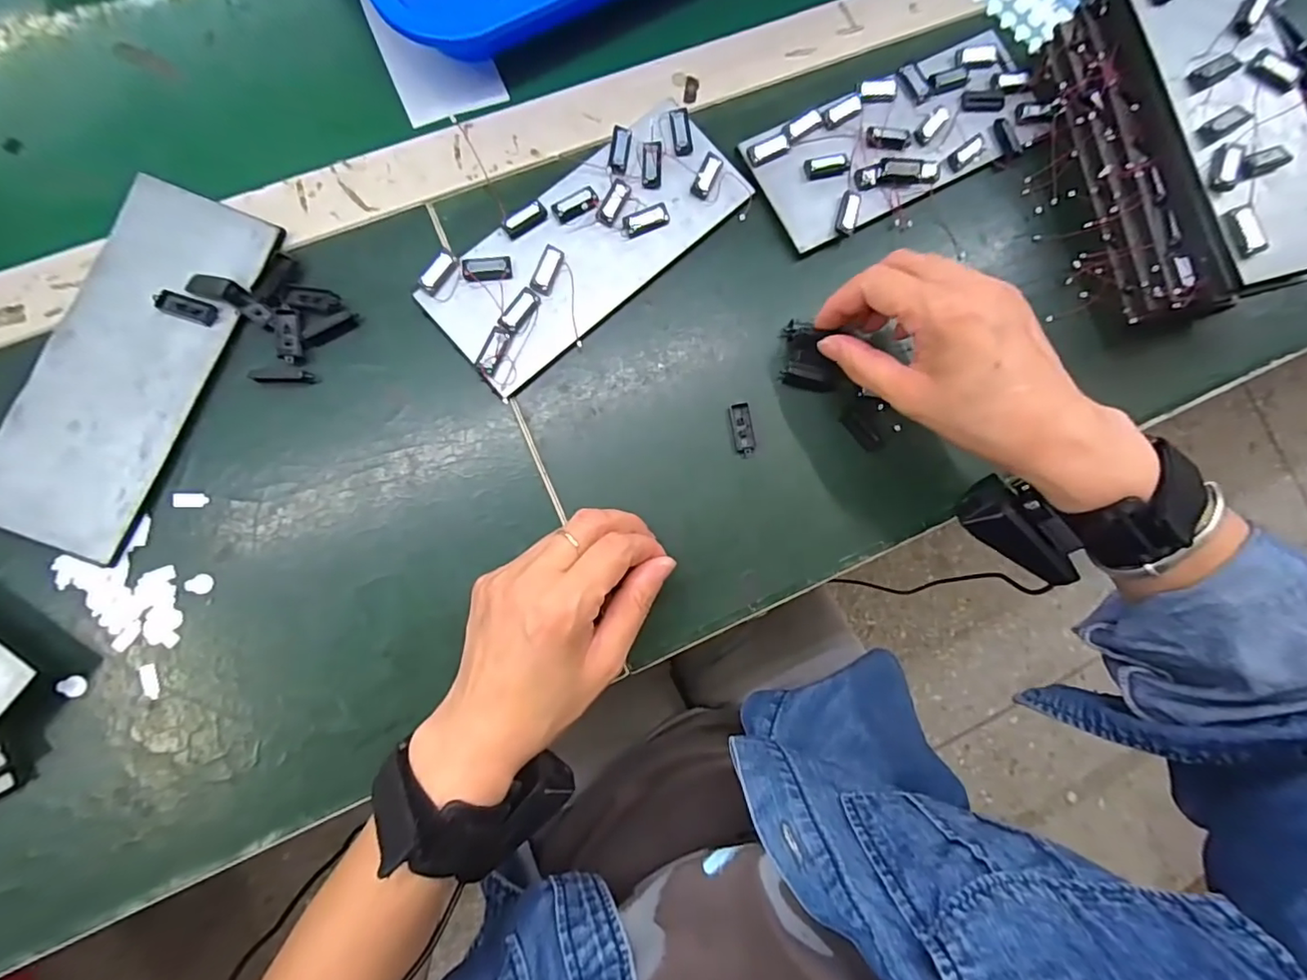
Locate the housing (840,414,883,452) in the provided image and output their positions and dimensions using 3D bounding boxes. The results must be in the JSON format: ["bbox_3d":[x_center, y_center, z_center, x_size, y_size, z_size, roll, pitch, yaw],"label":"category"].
[{"bbox_3d":[0.126,-0.035,0.339,0.011,0.004,0.028,-44,88,-9],"label":"housing"}]

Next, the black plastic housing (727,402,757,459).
[{"bbox_3d":[0.053,-0.036,0.332,0.013,0.004,0.032,-11,83,-6],"label":"black plastic housing"}]

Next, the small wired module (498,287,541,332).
[{"bbox_3d":[-0.077,-0.104,0.323,0.012,0.004,0.027,35,81,0],"label":"small wired module"}]

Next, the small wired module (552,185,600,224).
[{"bbox_3d":[-0.046,-0.169,0.333,0.027,0.004,0.013,-31,86,-8],"label":"small wired module"}]

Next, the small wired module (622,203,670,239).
[{"bbox_3d":[-0.004,-0.163,0.337,0.028,0.005,0.012,-23,85,-7],"label":"small wired module"}]

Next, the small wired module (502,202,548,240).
[{"bbox_3d":[-0.075,-0.159,0.330,0.027,0.004,0.012,-36,87,-8],"label":"small wired module"}]

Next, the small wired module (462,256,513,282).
[{"bbox_3d":[-0.096,-0.128,0.324,0.028,0.005,0.016,-7,83,-6],"label":"small wired module"}]

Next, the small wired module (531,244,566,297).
[{"bbox_3d":[-0.062,-0.129,0.327,0.012,0.004,0.029,19,81,-2],"label":"small wired module"}]

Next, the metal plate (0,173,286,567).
[{"bbox_3d":[-0.283,-0.069,0.302,0.080,0.011,0.200,22,81,-2],"label":"metal plate"}]

